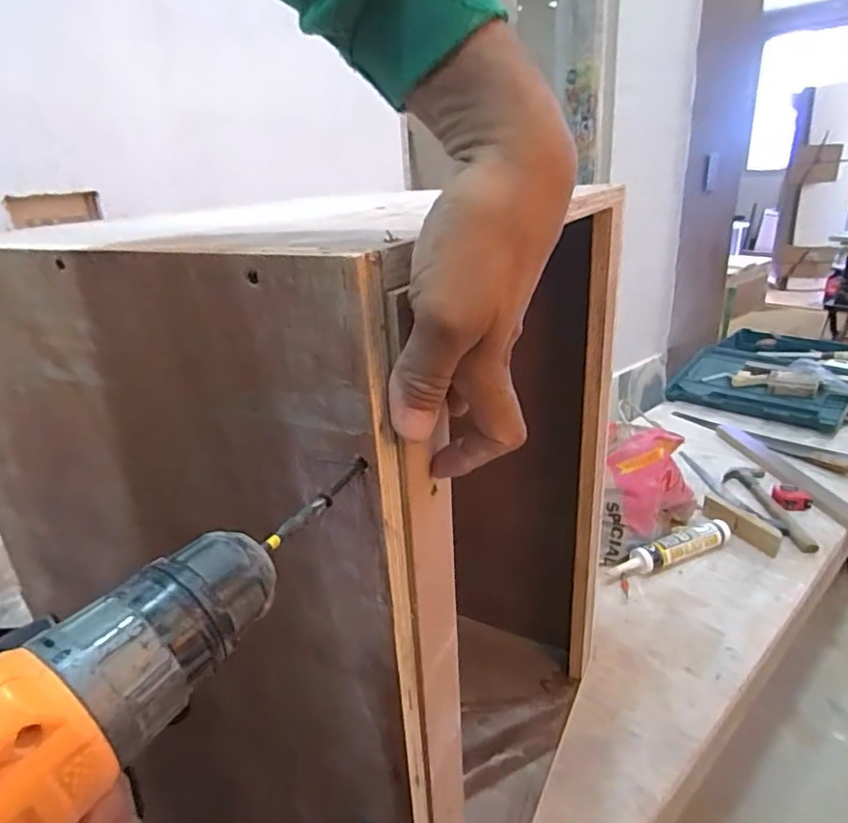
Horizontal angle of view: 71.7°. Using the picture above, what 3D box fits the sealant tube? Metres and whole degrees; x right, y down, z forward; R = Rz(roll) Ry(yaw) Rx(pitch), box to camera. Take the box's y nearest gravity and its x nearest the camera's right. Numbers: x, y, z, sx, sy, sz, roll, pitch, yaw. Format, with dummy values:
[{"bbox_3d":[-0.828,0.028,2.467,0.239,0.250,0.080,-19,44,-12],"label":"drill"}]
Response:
[{"bbox_3d":[0.472,0.261,1.113,0.256,0.043,0.052,-11,23,-18],"label":"sealant tube"}]

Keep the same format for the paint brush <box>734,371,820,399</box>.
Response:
[{"bbox_3d":[0.999,-0.081,1.678,0.218,0.015,0.077,12,68,40],"label":"paint brush"}]

